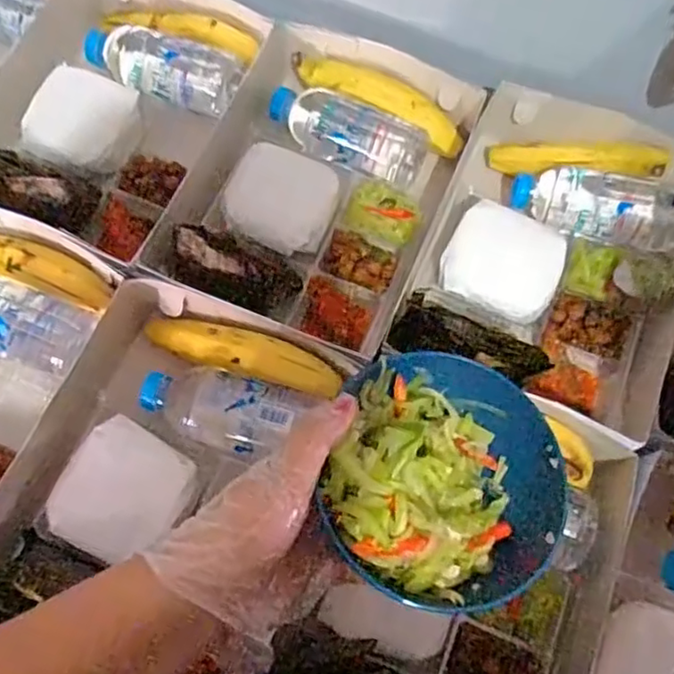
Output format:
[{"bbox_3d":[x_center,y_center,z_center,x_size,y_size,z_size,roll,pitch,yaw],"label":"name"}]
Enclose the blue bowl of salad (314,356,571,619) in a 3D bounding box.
[{"bbox_3d":[0.063,0.078,0.352,0.128,0.050,0.136,1,70,-2],"label":"blue bowl of salad"}]

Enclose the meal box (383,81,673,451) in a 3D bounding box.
[{"bbox_3d":[0.188,-0.074,0.545,0.214,0.081,0.273,18,71,5],"label":"meal box"}]

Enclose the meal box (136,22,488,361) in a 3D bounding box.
[{"bbox_3d":[-0.011,-0.136,0.550,0.198,0.075,0.279,23,71,6],"label":"meal box"}]

